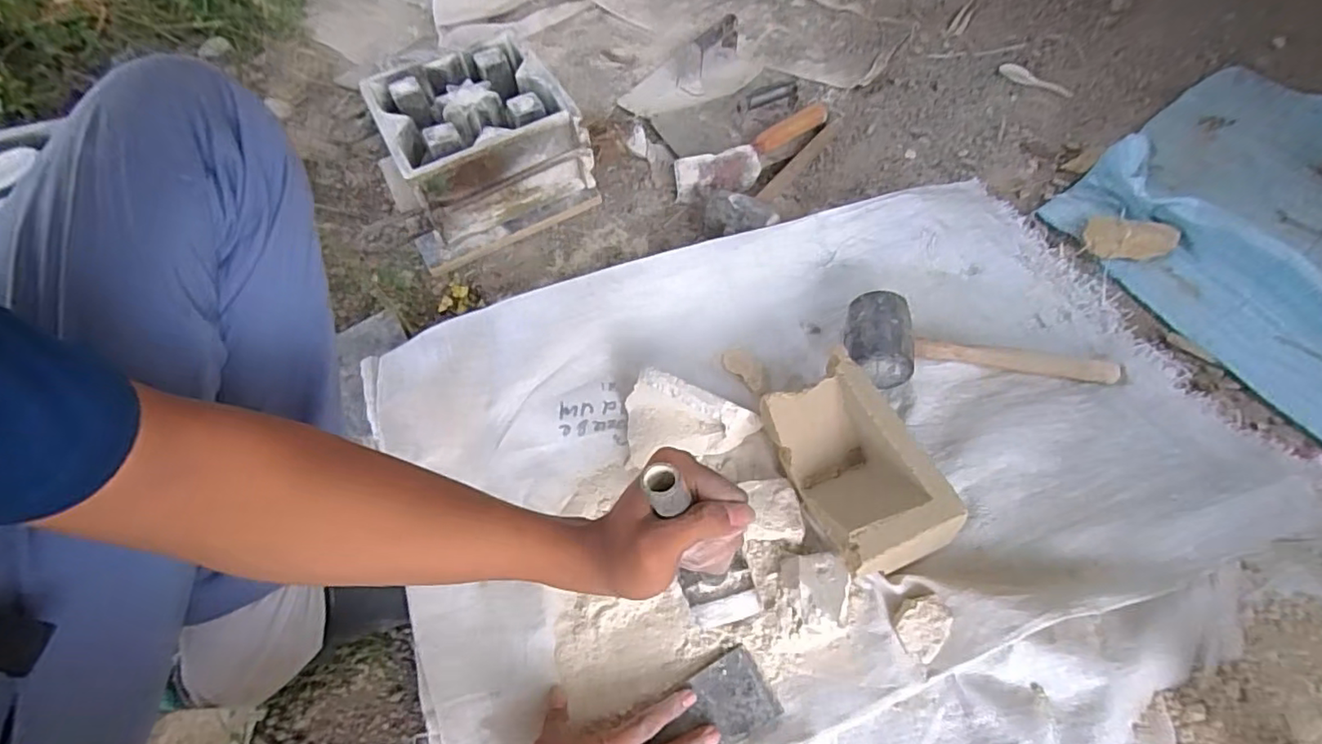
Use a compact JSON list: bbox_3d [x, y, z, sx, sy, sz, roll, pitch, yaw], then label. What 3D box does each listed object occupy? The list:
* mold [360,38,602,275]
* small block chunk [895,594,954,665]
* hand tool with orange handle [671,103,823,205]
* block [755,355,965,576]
[{"bbox_3d":[-0.254,-0.314,0.817,0.253,0.117,0.247,-26,60,-12],"label":"mold"},{"bbox_3d":[0.232,0.224,0.534,0.052,0.012,0.045,-47,67,10],"label":"small block chunk"},{"bbox_3d":[0.142,-0.316,0.854,0.272,0.061,0.065,-30,61,-14],"label":"hand tool with orange handle"},{"bbox_3d":[0.177,0.086,0.579,0.107,0.088,0.196,-19,59,-8],"label":"block"}]

